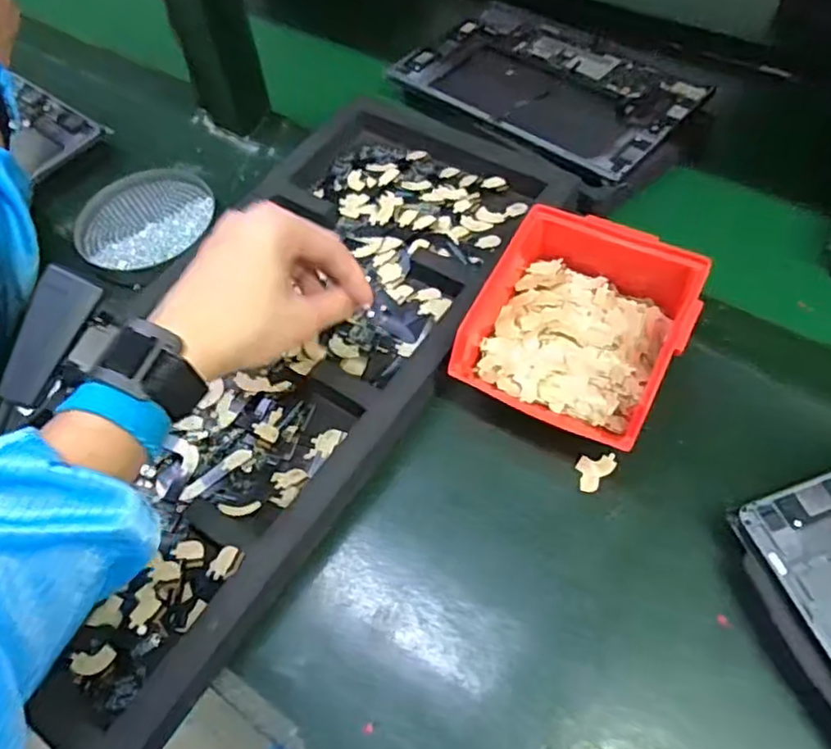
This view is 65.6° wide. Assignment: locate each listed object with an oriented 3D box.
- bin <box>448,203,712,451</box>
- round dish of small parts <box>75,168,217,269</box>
[{"bbox_3d":[0.109,-0.033,0.420,0.124,0.065,0.142,23,61,19],"label":"bin"},{"bbox_3d":[-0.229,-0.135,0.547,0.114,0.009,0.100,-35,61,-18],"label":"round dish of small parts"}]

